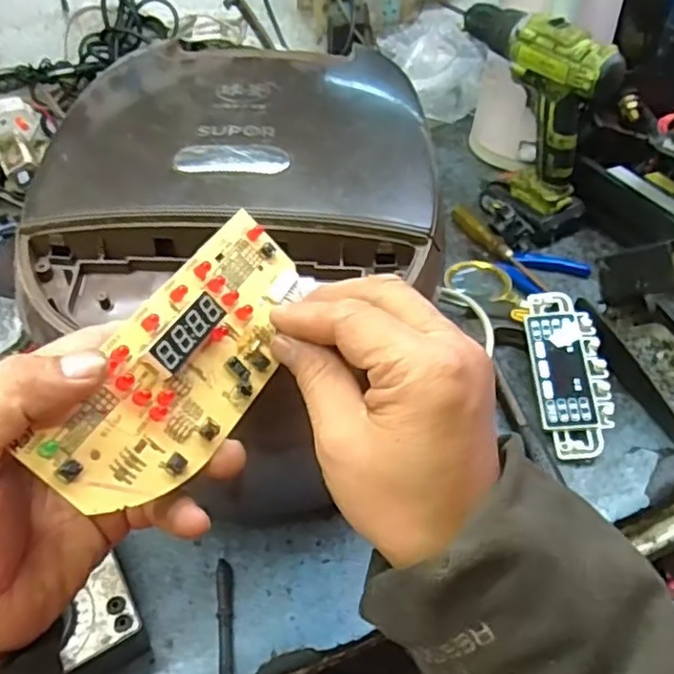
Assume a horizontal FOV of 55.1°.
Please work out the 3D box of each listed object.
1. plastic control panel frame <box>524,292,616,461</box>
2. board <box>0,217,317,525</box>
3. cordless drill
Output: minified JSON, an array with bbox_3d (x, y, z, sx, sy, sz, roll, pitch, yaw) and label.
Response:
[{"bbox_3d":[0.200,0.028,0.558,0.059,0.006,0.155,-4,61,7],"label":"plastic control panel frame"},{"bbox_3d":[-0.057,0.008,0.275,0.060,0.011,0.151,47,49,-15],"label":"board"},{"bbox_3d":[0.206,-0.240,0.719,0.114,0.209,0.181,-16,47,-18],"label":"cordless drill"}]

